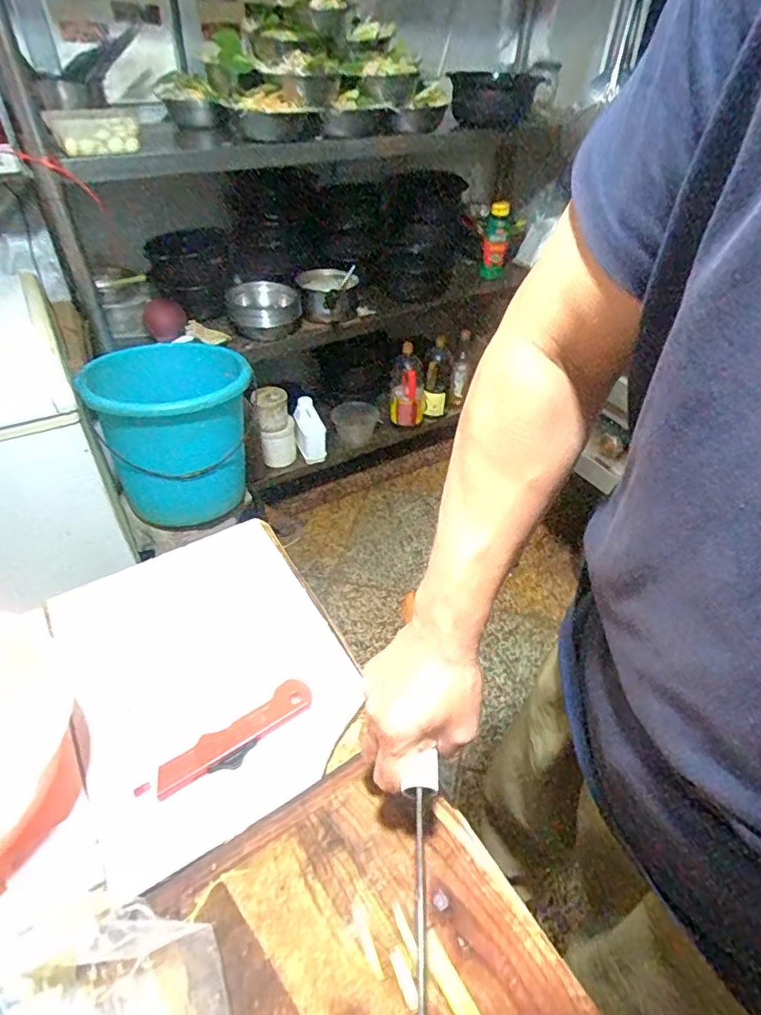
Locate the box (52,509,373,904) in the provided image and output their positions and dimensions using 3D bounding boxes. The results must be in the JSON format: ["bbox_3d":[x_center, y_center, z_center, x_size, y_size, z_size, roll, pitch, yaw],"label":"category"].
[{"bbox_3d":[-0.196,0.167,0.611,0.272,0.033,0.374,-21,47,-23],"label":"box"}]

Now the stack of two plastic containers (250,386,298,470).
[{"bbox_3d":[-0.321,-0.243,1.676,0.117,0.245,0.115,-5,43,-9],"label":"stack of two plastic containers"}]

